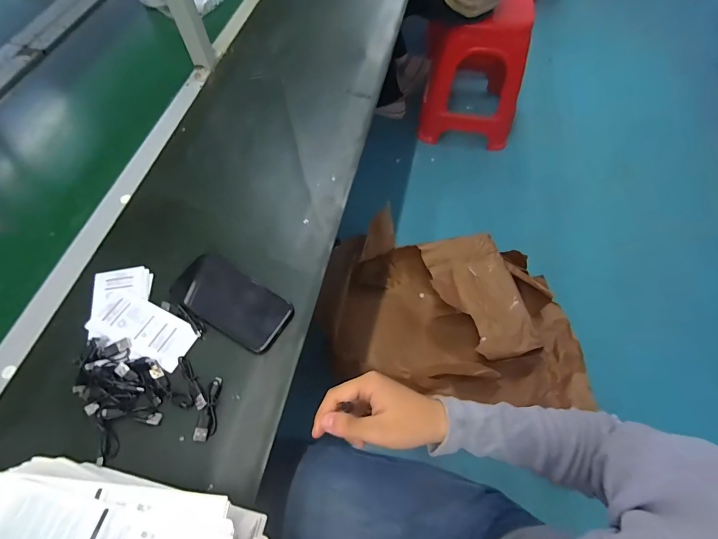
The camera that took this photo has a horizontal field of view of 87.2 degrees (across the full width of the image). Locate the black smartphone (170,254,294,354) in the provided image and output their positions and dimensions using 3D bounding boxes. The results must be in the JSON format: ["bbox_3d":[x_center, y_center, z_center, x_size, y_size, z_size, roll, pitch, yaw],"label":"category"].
[{"bbox_3d":[-0.158,0.038,0.467,0.150,0.006,0.075,31,64,15],"label":"black smartphone"}]

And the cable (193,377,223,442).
[{"bbox_3d":[-0.162,0.150,0.407,0.019,0.007,0.064,2,60,0],"label":"cable"}]

